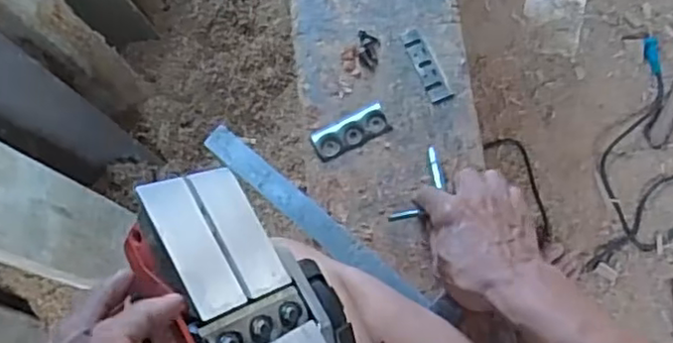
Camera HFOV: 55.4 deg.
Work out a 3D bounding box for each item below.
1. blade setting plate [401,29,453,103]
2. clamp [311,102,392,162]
[{"bbox_3d":[0.093,-0.109,0.662,0.022,0.004,0.085,-22,78,-5],"label":"blade setting plate"},{"bbox_3d":[0.014,-0.041,0.650,0.078,0.008,0.033,-25,78,-6],"label":"clamp"}]

